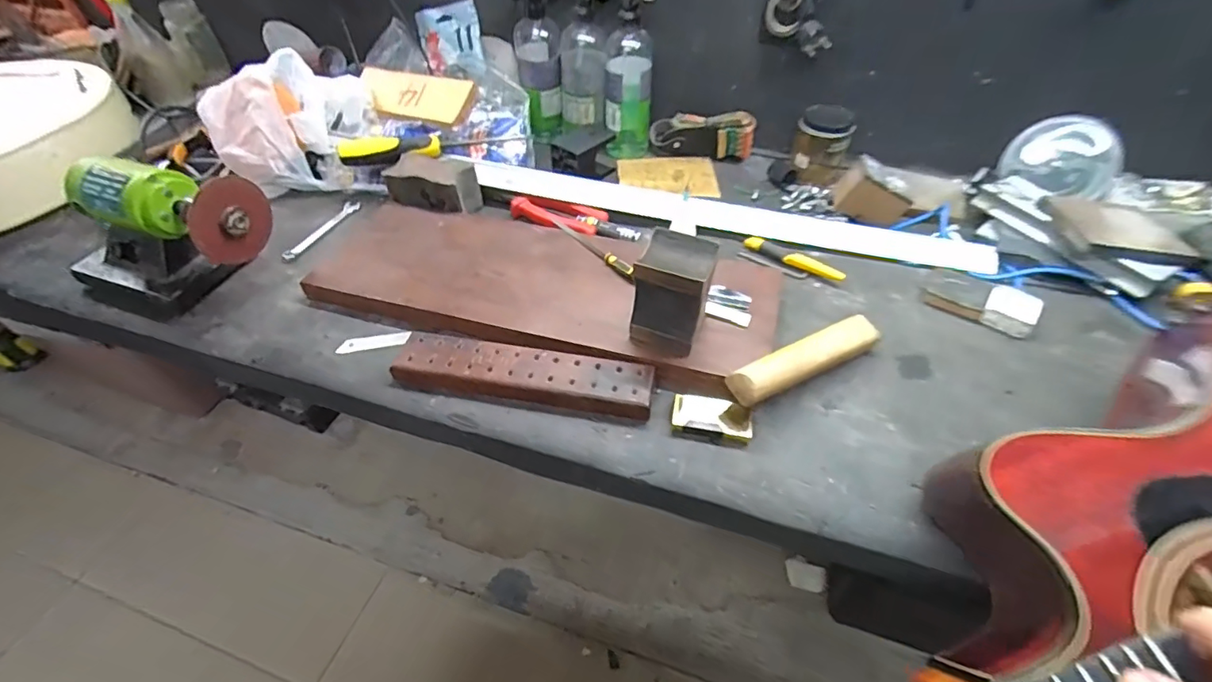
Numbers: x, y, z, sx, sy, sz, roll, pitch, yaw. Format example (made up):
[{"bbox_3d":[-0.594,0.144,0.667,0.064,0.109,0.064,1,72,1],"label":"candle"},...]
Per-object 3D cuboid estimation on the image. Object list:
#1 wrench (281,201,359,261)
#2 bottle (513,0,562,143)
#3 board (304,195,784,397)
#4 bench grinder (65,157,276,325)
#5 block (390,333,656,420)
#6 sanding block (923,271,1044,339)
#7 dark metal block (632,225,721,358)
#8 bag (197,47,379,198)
[{"bbox_3d":[-0.371,-0.146,0.685,0.024,0.012,0.136,16,49,16],"label":"wrench"},{"bbox_3d":[-0.102,-0.426,0.777,0.069,0.227,0.100,-7,47,-5],"label":"bottle"},{"bbox_3d":[-0.078,-0.089,0.594,0.523,0.024,0.223,14,49,14],"label":"board"},{"bbox_3d":[-0.491,-0.112,0.571,0.230,0.131,0.119,11,48,11],"label":"bench grinder"},{"bbox_3d":[-0.080,0.032,0.502,0.247,0.018,0.057,7,47,8],"label":"block"},{"bbox_3d":[0.401,-0.043,0.563,0.105,0.017,0.055,27,53,23],"label":"sanding block"},{"bbox_3d":[0.061,-0.046,0.487,0.067,0.083,0.068,12,48,12],"label":"dark metal block"},{"bbox_3d":[-0.421,-0.297,0.726,0.208,0.157,0.110,-28,52,-23],"label":"bag"}]

